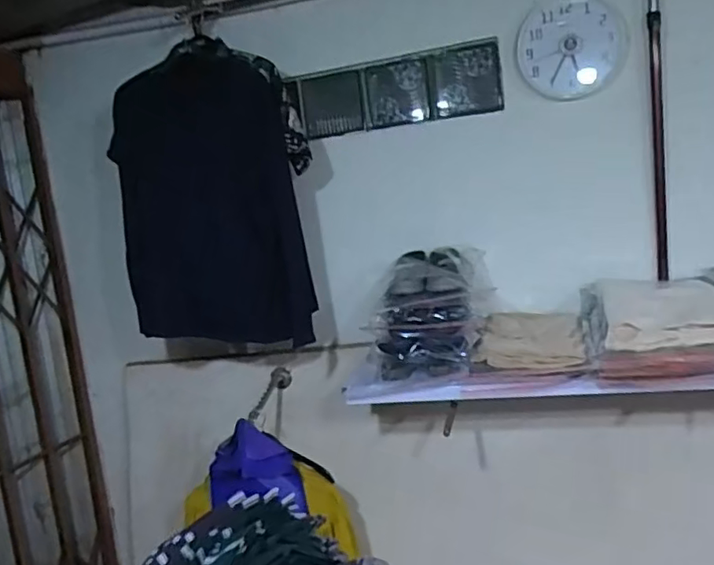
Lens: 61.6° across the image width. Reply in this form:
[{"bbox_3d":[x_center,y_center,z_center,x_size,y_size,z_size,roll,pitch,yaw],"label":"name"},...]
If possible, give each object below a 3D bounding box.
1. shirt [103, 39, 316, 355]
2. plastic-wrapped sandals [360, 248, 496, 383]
[{"bbox_3d":[-0.365,-0.215,1.529,0.447,0.717,0.192,-9,6,-14],"label":"shirt"},{"bbox_3d":[0.189,0.065,1.512,0.268,0.266,0.319,-6,7,15],"label":"plastic-wrapped sandals"}]

